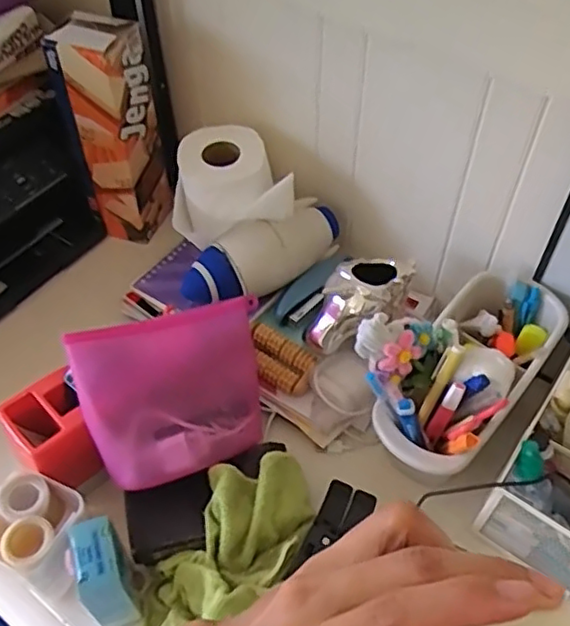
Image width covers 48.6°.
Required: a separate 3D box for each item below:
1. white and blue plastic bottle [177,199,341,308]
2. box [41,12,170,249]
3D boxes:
[{"bbox_3d":[-0.023,-0.075,0.720,0.197,0.061,0.078,-36,58,-28],"label":"white and blue plastic bottle"},{"bbox_3d":[-0.208,-0.220,0.783,0.085,0.266,0.086,16,51,13],"label":"box"}]

